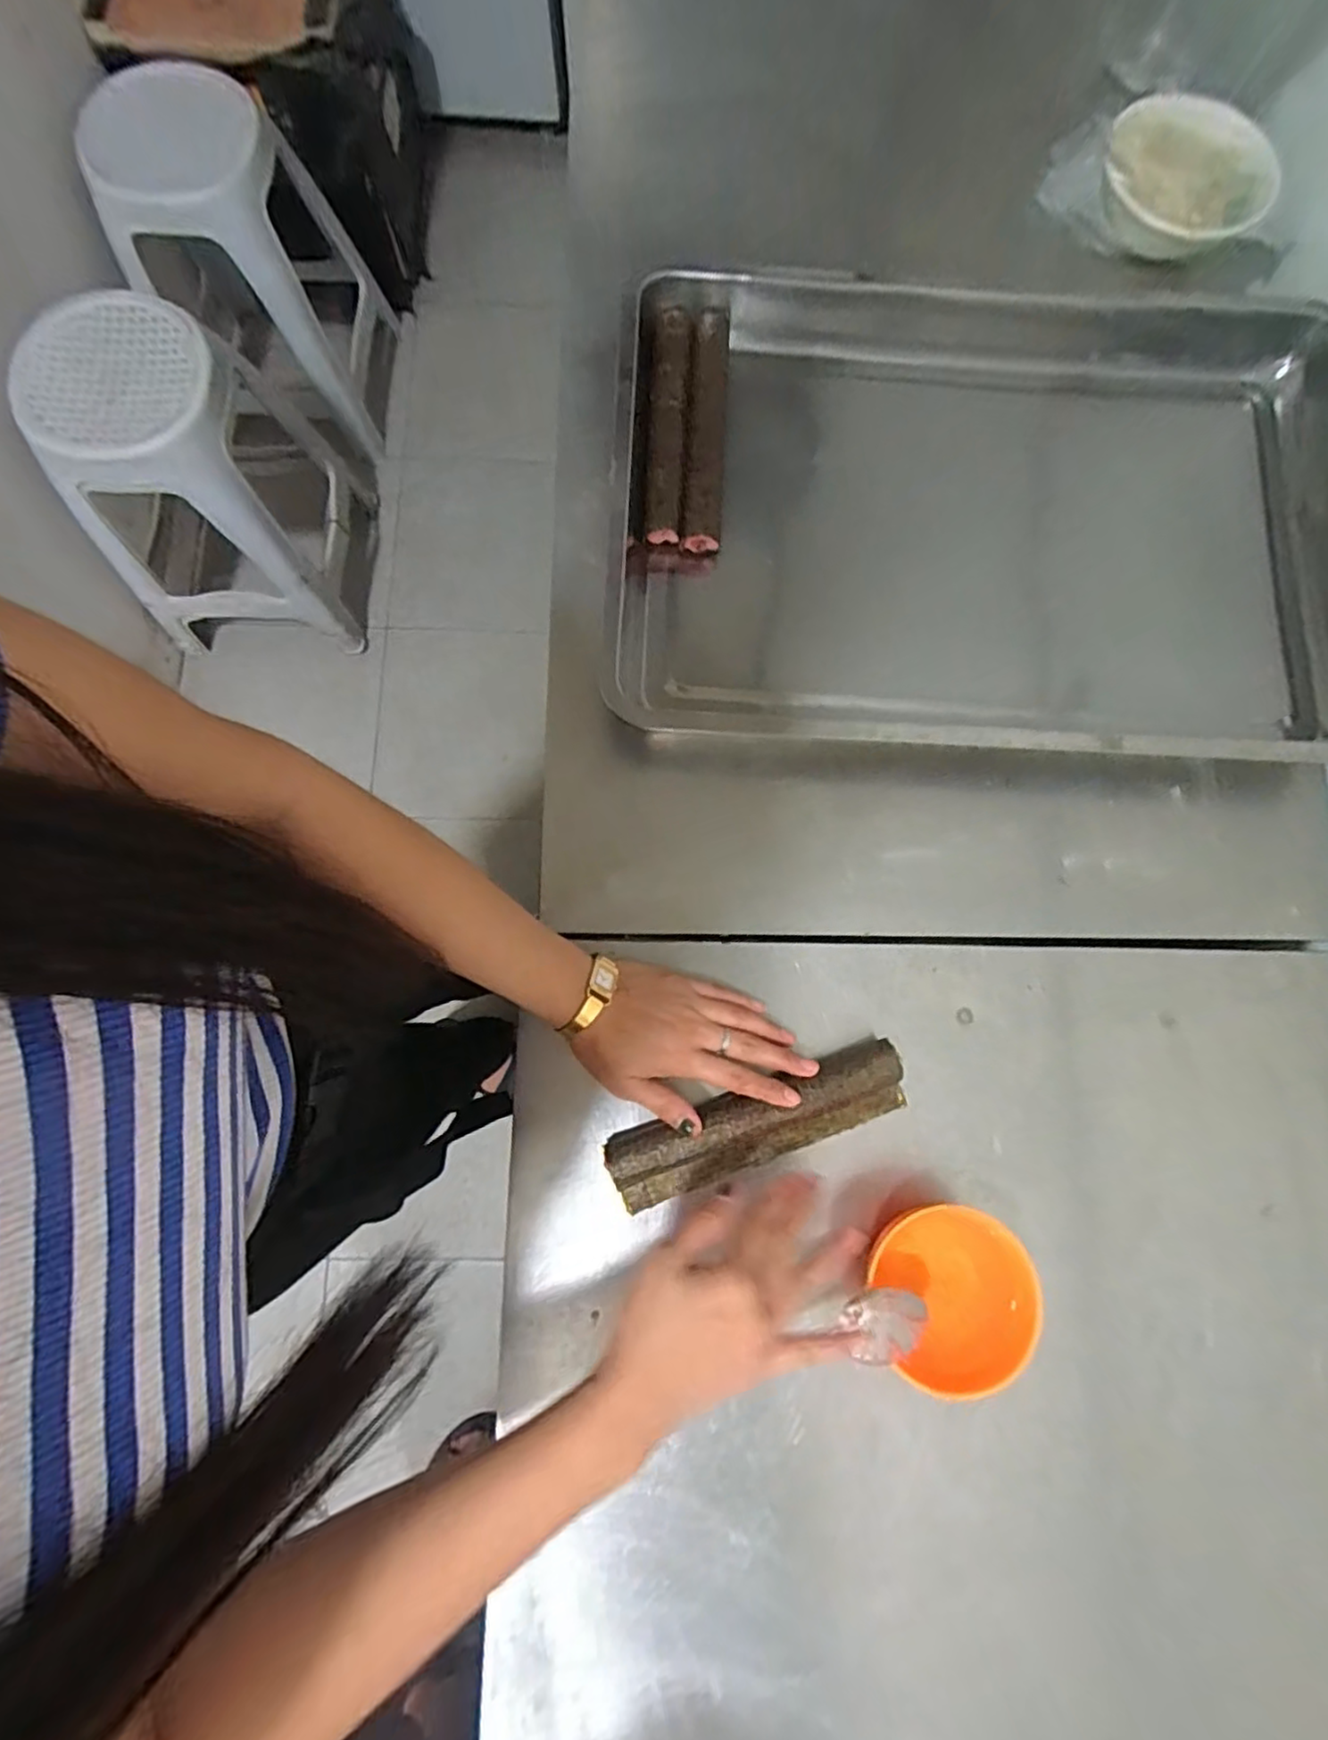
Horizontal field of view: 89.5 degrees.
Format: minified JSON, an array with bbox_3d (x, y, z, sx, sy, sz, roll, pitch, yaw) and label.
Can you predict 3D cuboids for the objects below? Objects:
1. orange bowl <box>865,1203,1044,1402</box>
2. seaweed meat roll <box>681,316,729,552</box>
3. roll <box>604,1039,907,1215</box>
[{"bbox_3d":[0.181,0.262,0.427,0.093,0.051,0.101,0,79,-1],"label":"orange bowl"},{"bbox_3d":[0.033,-0.340,0.522,0.030,0.035,0.185,3,79,-1],"label":"seaweed meat roll"},{"bbox_3d":[0.065,0.172,0.449,0.202,0.029,0.051,-18,80,-6],"label":"roll"}]

